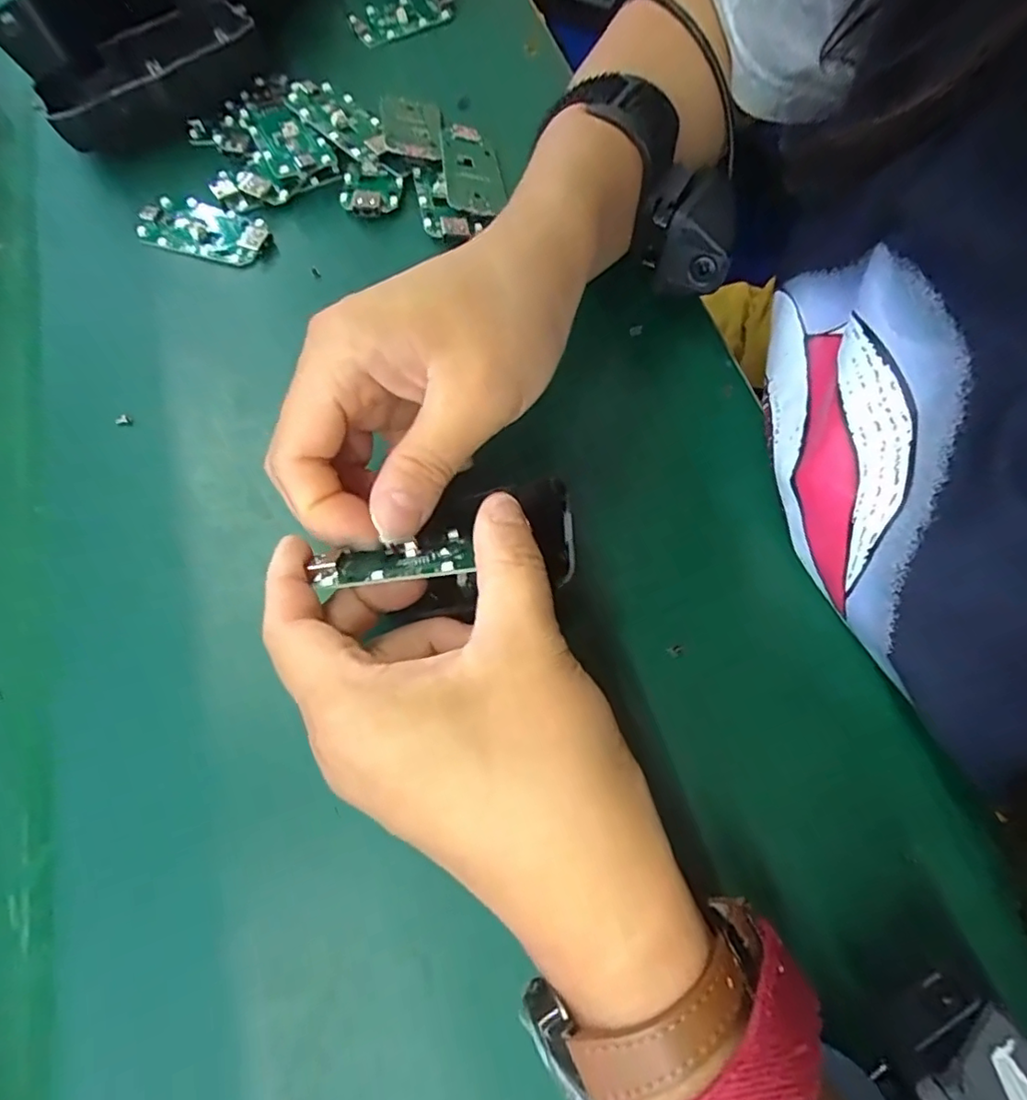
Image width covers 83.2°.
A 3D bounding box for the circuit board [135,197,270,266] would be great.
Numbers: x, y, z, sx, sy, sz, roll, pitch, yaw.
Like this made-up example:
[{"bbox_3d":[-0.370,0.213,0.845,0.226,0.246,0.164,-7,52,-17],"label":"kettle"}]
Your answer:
[{"bbox_3d":[-0.150,-0.156,0.280,0.063,0.006,0.028,15,70,7],"label":"circuit board"}]

